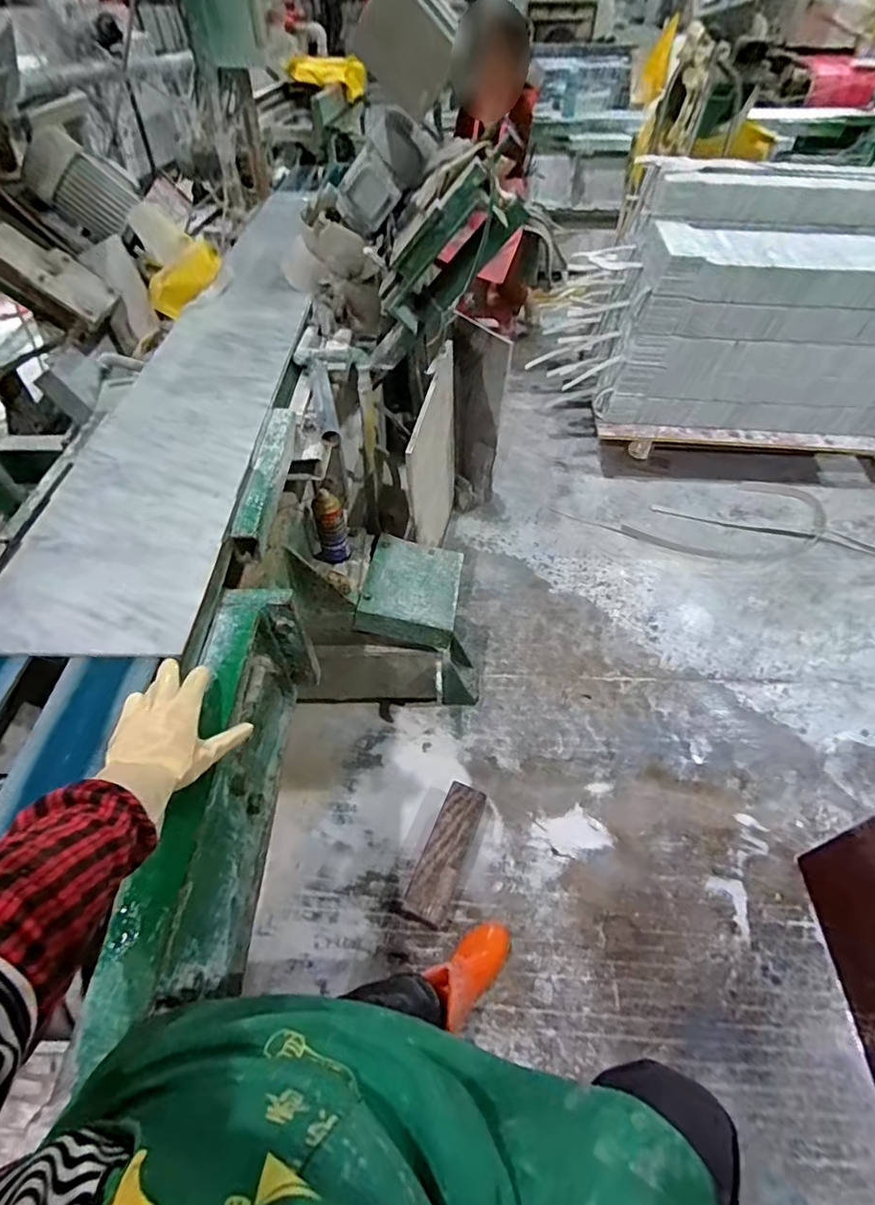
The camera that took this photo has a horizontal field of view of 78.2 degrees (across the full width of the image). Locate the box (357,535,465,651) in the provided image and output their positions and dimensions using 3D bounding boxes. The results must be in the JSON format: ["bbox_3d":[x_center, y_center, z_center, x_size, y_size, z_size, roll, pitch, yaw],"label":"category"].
[{"bbox_3d":[-0.056,-0.035,1.288,0.217,0.073,0.264,8,50,6],"label":"box"}]

